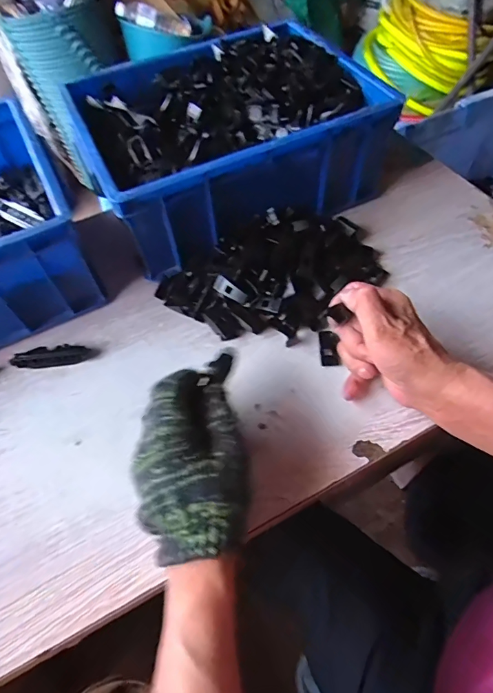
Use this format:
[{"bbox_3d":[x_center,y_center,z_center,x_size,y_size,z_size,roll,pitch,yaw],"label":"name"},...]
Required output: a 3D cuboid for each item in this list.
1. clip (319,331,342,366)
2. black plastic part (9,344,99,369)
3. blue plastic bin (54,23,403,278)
[{"bbox_3d":[0.087,0.002,0.427,0.019,0.007,0.040,-1,57,3],"label":"clip"},{"bbox_3d":[-0.205,0.010,0.438,0.084,0.010,0.022,-9,57,-3],"label":"black plastic part"},{"bbox_3d":[-0.014,-0.268,0.524,0.362,0.123,0.250,-24,59,-12],"label":"blue plastic bin"}]

